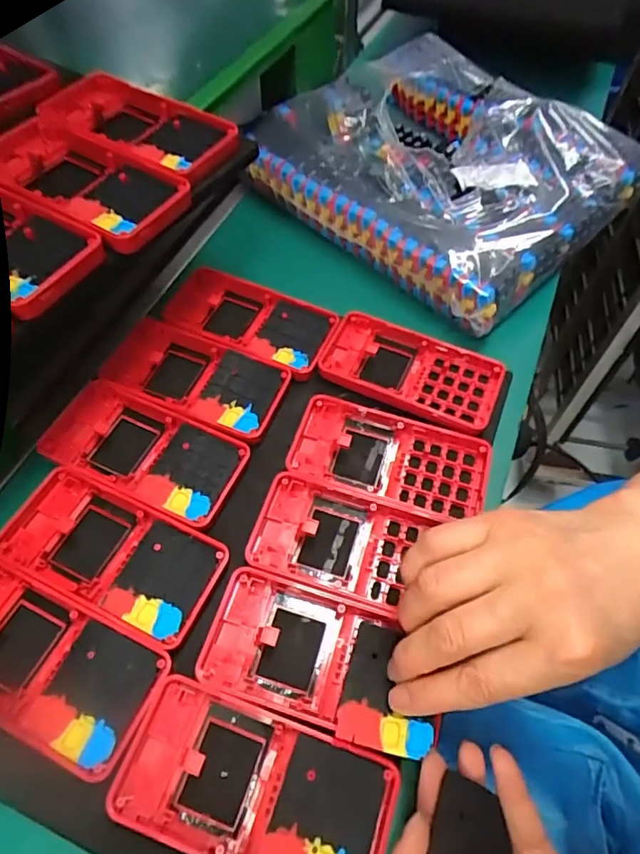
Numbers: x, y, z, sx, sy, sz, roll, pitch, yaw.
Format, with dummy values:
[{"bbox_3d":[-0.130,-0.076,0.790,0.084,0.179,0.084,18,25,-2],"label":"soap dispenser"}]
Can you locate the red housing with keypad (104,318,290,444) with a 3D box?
[{"bbox_3d":[-0.091,-0.037,0.369,0.133,0.013,0.061,20,59,12],"label":"red housing with keypad"}]

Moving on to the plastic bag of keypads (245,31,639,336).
[{"bbox_3d":[0.110,-0.251,0.494,0.273,0.056,0.305,-39,65,-23],"label":"plastic bag of keypads"}]

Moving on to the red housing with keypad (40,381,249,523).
[{"bbox_3d":[-0.111,0.015,0.337,0.122,0.010,0.061,20,59,12],"label":"red housing with keypad"}]

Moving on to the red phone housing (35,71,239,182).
[{"bbox_3d":[-0.123,-0.195,0.353,0.139,0.025,0.068,26,58,15],"label":"red phone housing"}]

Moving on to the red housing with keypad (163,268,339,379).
[{"bbox_3d":[-0.056,-0.080,0.398,0.133,0.017,0.061,22,59,13],"label":"red housing with keypad"}]

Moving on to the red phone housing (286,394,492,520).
[{"bbox_3d":[0.044,0.020,0.338,0.121,0.014,0.062,15,58,9],"label":"red phone housing"}]

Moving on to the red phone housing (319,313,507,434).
[{"bbox_3d":[0.064,-0.039,0.377,0.123,0.017,0.061,20,59,12],"label":"red phone housing"}]

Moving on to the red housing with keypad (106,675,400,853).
[{"bbox_3d":[-0.029,0.166,0.244,0.121,0.015,0.061,16,58,10],"label":"red housing with keypad"}]

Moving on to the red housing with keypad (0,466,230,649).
[{"bbox_3d":[-0.118,0.070,0.302,0.122,0.008,0.061,22,57,12],"label":"red housing with keypad"}]

